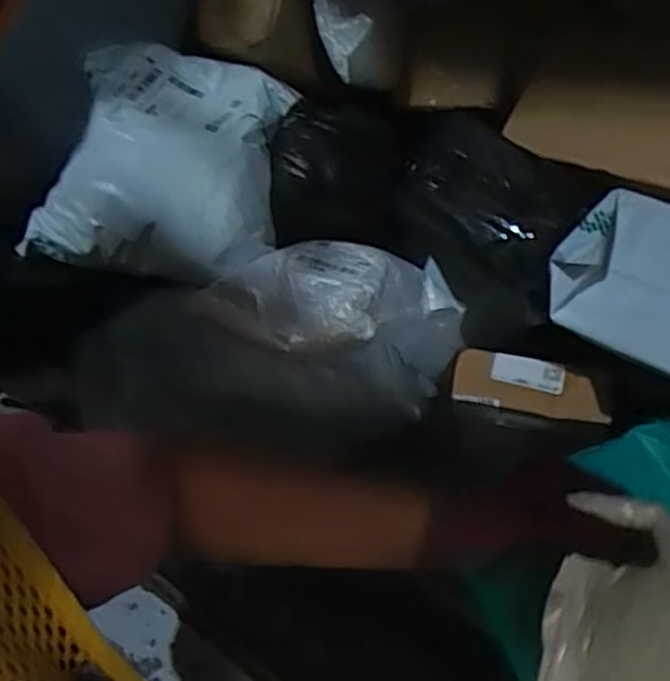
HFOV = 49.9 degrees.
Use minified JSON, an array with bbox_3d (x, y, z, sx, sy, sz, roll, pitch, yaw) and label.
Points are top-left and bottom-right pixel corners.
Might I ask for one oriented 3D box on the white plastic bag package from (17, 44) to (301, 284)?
[{"bbox_3d":[-0.175,-0.200,0.789,0.259,0.106,0.282,19,57,2],"label":"white plastic bag package"}]

